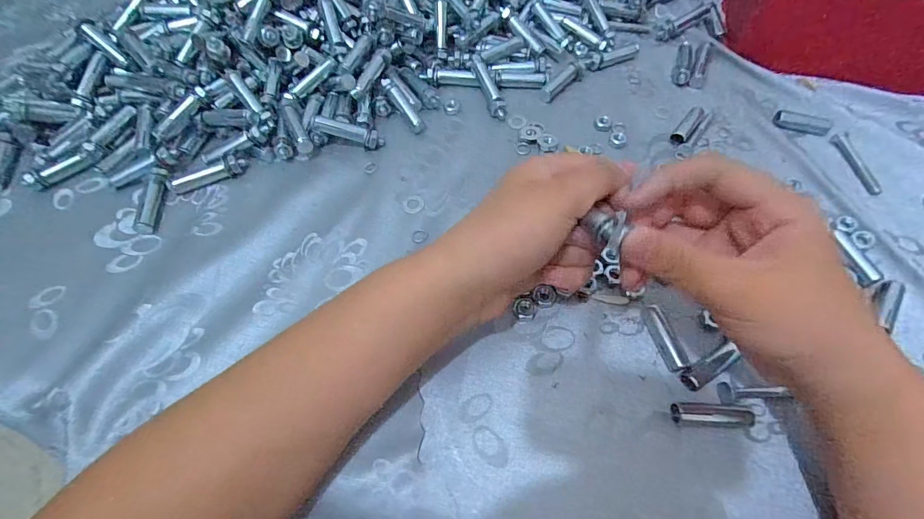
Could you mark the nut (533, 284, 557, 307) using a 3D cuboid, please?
[{"bbox_3d":[0.052,0.023,0.267,0.014,0.004,0.012,-33,65,-16],"label":"nut"}]

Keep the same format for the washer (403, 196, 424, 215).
[{"bbox_3d":[-0.035,-0.041,0.307,0.015,0.004,0.016,-6,60,-2],"label":"washer"}]

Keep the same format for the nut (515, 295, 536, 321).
[{"bbox_3d":[0.040,0.030,0.263,0.013,0.004,0.015,8,61,6],"label":"nut"}]

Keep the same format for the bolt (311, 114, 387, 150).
[{"bbox_3d":[-0.089,-0.100,0.330,0.055,0.013,0.012,16,61,-6],"label":"bolt"}]

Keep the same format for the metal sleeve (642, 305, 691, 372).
[{"bbox_3d":[0.121,0.046,0.249,0.010,0.012,0.041,-13,61,-7],"label":"metal sleeve"}]

